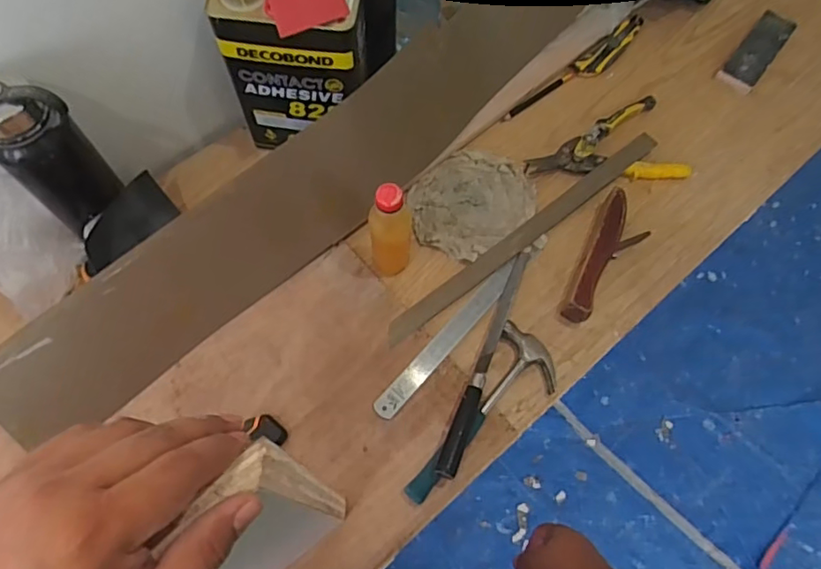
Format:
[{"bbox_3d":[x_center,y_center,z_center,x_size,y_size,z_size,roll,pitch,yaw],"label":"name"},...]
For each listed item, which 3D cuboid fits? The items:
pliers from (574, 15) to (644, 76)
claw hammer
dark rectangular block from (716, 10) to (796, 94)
[{"bbox_3d":[0.333,-0.391,0.932,0.157,0.013,0.039,-40,75,-16],"label":"pliers"},{"bbox_3d":[0.098,0.166,0.687,0.090,0.029,0.249,31,70,10],"label":"claw hammer"},{"bbox_3d":[0.575,-0.389,0.938,0.056,0.019,0.183,37,71,12],"label":"dark rectangular block"}]

